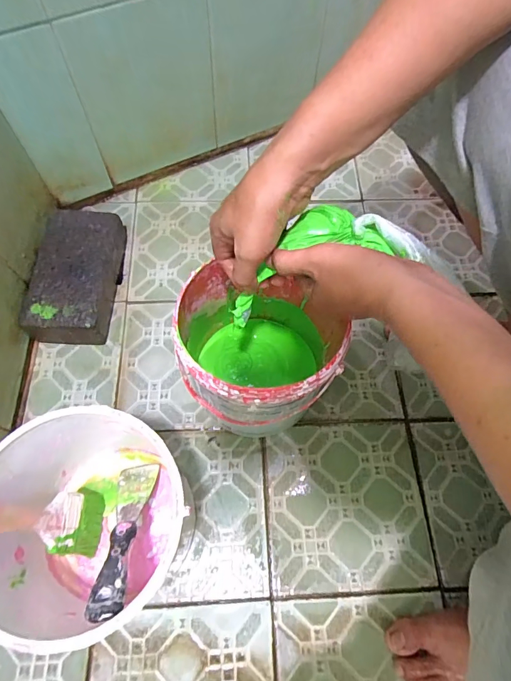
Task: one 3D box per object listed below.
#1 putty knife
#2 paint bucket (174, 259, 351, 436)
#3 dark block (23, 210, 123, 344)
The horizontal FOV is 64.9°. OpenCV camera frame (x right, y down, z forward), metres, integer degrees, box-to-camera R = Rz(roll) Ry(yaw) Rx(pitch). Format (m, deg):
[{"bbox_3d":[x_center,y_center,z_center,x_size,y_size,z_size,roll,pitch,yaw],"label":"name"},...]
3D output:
[{"bbox_3d":[-0.136,0.193,0.423,0.044,0.210,0.013,-7,106,-5],"label":"putty knife"},{"bbox_3d":[0.005,0.013,0.493,0.180,0.193,0.171,1,65,-1],"label":"paint bucket"},{"bbox_3d":[-0.264,-0.097,0.600,0.108,0.062,0.201,1,65,-1],"label":"dark block"}]

